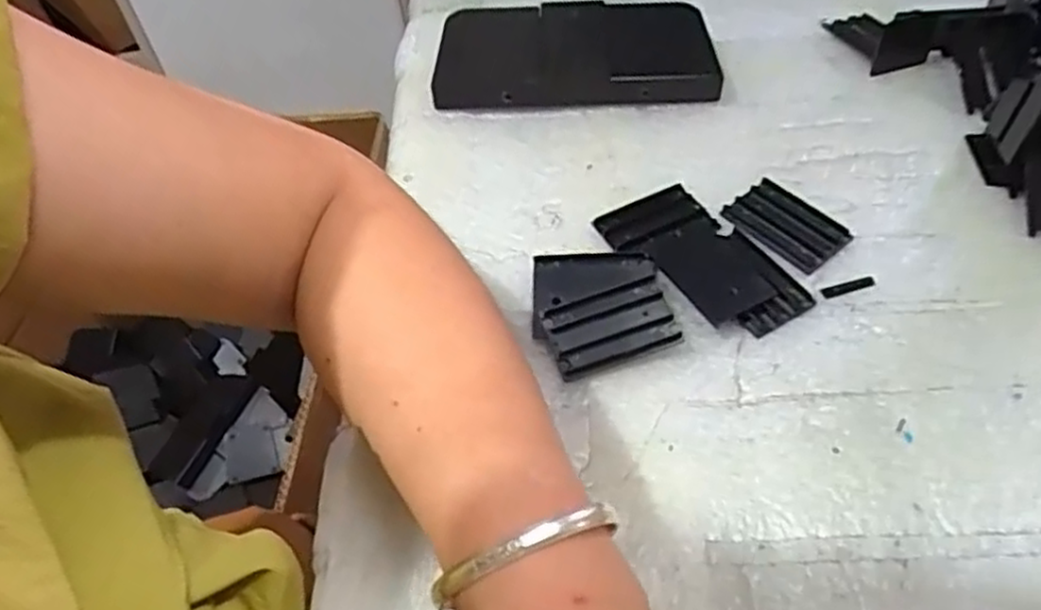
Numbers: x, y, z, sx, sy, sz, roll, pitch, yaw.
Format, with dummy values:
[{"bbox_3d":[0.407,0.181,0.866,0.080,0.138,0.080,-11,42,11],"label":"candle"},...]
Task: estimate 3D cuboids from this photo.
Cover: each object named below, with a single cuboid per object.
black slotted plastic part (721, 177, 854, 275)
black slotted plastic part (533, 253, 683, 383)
[{"bbox_3d":[0.132,-0.040,0.374,0.038,0.004,0.056,-36,59,-22],"label":"black slotted plastic part"},{"bbox_3d":[0.036,0.000,0.341,0.059,0.014,0.063,-11,53,-5],"label":"black slotted plastic part"}]

